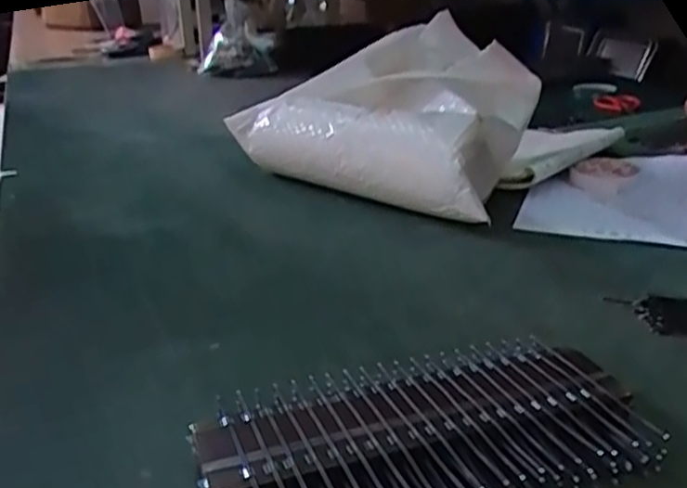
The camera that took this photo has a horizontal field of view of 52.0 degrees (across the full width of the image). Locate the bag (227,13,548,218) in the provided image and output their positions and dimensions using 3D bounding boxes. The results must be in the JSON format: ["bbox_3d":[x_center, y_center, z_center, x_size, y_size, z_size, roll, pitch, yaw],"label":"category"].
[{"bbox_3d":[0.052,-0.166,0.922,0.373,0.175,0.246,13,27,30],"label":"bag"}]

